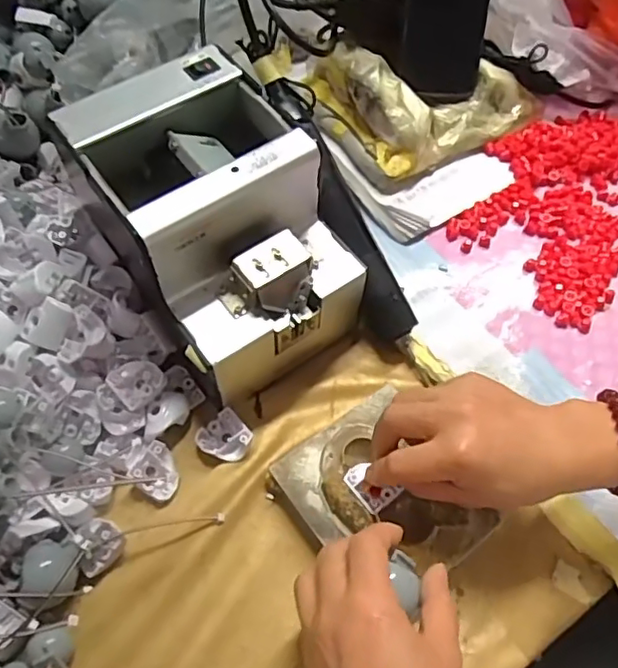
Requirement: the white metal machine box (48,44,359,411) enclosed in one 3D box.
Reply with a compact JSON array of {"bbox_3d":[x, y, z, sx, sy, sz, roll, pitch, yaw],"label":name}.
[{"bbox_3d":[-0.061,-0.071,0.423,0.129,0.139,0.193,-29,65,-16],"label":"white metal machine box"}]

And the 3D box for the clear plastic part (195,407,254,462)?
[{"bbox_3d":[-0.058,0.072,0.415,0.032,0.013,0.032,-40,69,-21],"label":"clear plastic part"}]

